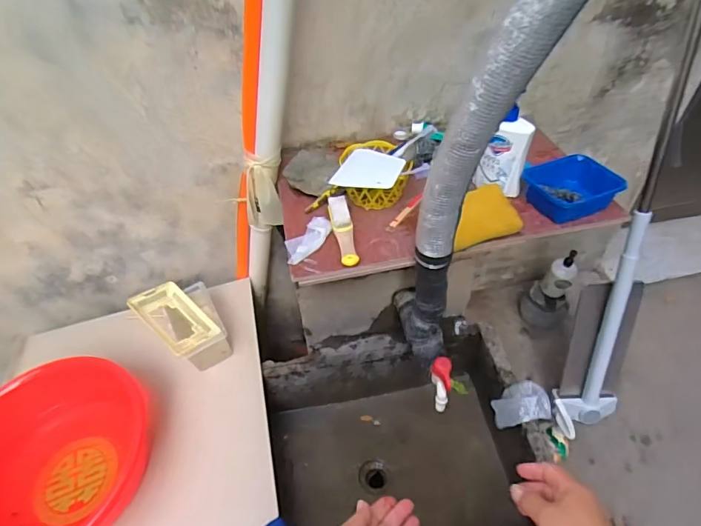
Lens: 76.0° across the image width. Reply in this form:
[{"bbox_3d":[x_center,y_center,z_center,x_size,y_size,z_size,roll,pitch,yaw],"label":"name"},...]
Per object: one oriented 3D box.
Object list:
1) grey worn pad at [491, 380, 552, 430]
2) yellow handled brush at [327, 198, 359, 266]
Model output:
[{"bbox_3d":[0.343,0.287,0.906,0.088,0.088,0.079,-7,49,-2],"label":"grey worn pad"},{"bbox_3d":[-0.012,-0.059,0.780,0.034,0.023,0.155,-10,49,-5],"label":"yellow handled brush"}]

